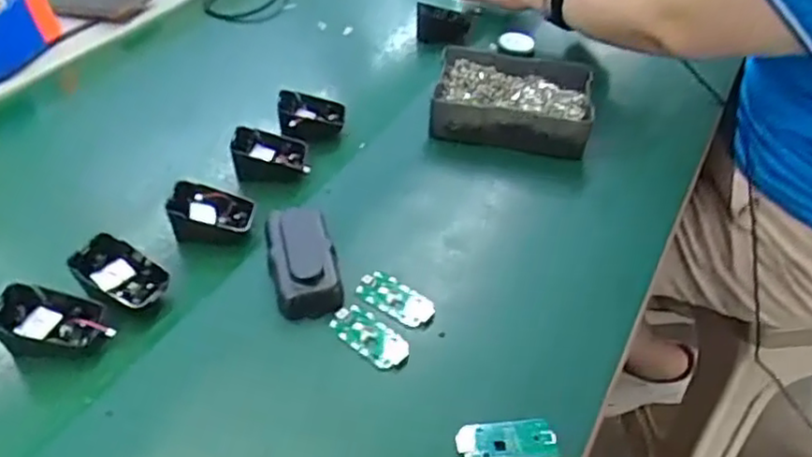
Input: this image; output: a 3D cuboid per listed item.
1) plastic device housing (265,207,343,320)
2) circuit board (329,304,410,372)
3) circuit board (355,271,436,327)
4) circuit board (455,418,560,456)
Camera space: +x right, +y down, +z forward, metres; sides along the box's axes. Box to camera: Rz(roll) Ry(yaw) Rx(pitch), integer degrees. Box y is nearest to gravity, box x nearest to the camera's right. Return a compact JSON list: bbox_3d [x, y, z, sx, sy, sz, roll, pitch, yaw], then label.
[{"bbox_3d":[-0.082,0.023,0.543,0.050,0.026,0.098,-9,43,-11],"label":"plastic device housing"},{"bbox_3d":[-0.026,0.079,0.505,0.066,0.004,0.031,33,51,31],"label":"circuit board"},{"bbox_3d":[-0.007,0.053,0.533,0.064,0.008,0.033,27,48,26],"label":"circuit board"},{"bbox_3d":[0.065,0.137,0.445,0.063,0.005,0.029,-3,42,-3],"label":"circuit board"}]

